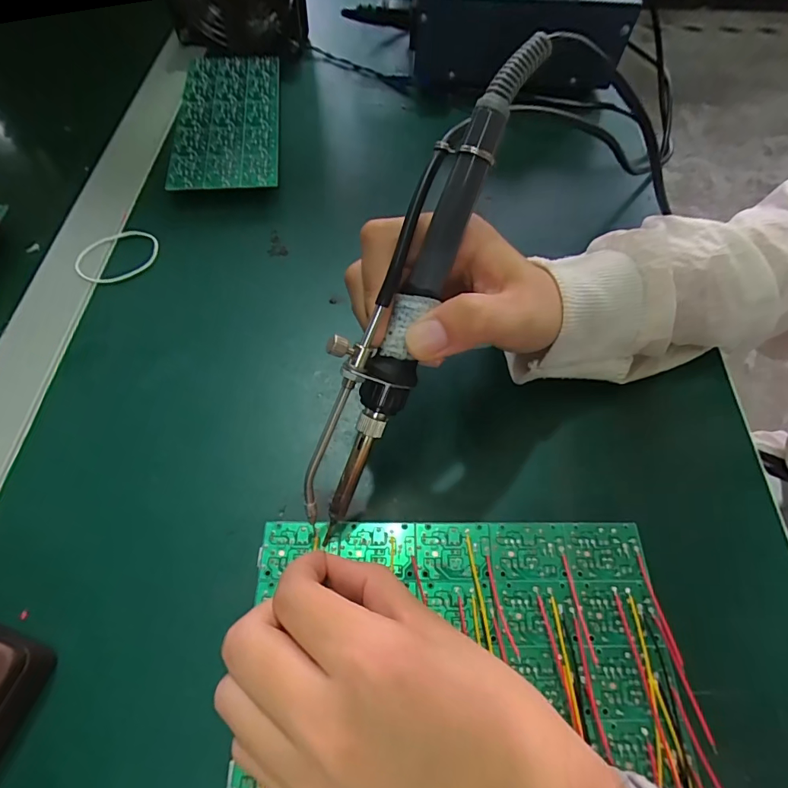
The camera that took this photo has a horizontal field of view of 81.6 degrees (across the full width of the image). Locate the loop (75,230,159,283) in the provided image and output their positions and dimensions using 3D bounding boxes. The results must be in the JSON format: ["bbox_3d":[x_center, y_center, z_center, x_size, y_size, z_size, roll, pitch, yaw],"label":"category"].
[{"bbox_3d":[-0.182,-0.091,0.302,0.052,0.004,0.036,-31,76,-16],"label":"loop"}]

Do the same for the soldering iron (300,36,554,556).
[{"bbox_3d":[0.003,-0.035,0.178,0.028,0.027,0.197,25,100,10],"label":"soldering iron"}]

